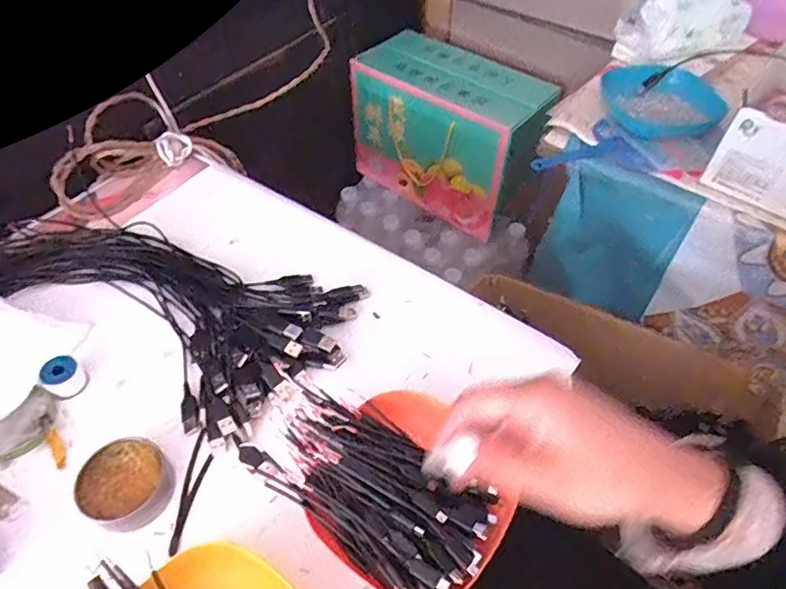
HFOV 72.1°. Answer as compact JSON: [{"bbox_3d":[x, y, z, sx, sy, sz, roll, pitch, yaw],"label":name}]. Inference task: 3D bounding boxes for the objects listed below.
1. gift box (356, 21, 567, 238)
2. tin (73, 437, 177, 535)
[{"bbox_3d":[0.104,-0.285,0.977,0.335,0.238,0.163,36,60,25],"label":"gift box"},{"bbox_3d":[-0.203,0.143,0.410,0.066,0.022,0.061,0,51,0],"label":"tin"}]

